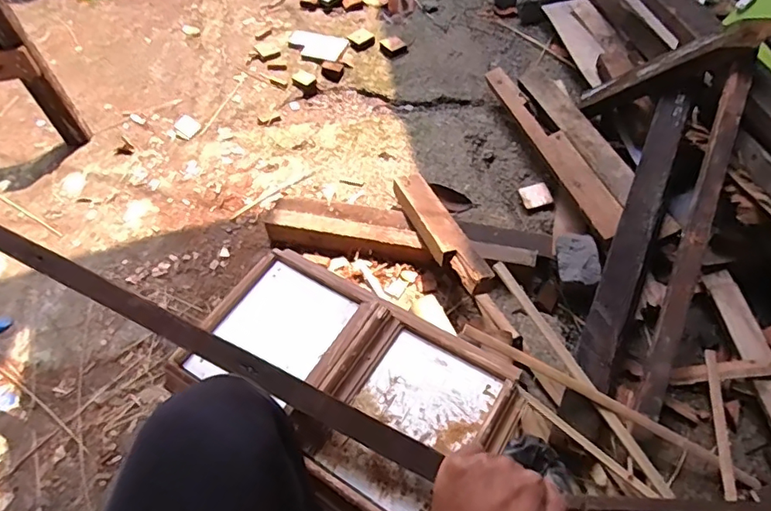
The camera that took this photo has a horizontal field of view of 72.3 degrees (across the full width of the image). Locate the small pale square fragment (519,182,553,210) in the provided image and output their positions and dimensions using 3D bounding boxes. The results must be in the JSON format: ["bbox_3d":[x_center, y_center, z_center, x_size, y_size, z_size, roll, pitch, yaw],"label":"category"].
[{"bbox_3d":[0.321,-0.128,1.134,0.062,0.020,0.063,-15,54,-7],"label":"small pale square fragment"}]

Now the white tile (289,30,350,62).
[{"bbox_3d":[-0.206,-0.625,1.563,0.201,0.005,0.124,22,58,19],"label":"white tile"}]

